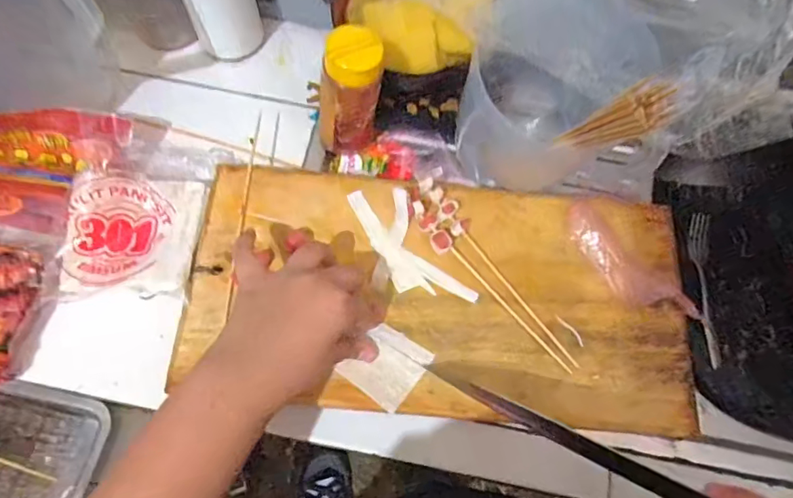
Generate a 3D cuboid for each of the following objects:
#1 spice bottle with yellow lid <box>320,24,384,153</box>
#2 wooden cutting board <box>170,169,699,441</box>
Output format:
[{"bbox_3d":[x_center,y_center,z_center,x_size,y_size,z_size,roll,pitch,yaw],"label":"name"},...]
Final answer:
[{"bbox_3d":[-0.039,-0.130,0.428,0.039,0.103,0.046,35,70,12],"label":"spice bottle with yellow lid"},{"bbox_3d":[0.037,0.032,0.410,0.398,0.015,0.203,11,67,2],"label":"wooden cutting board"}]

